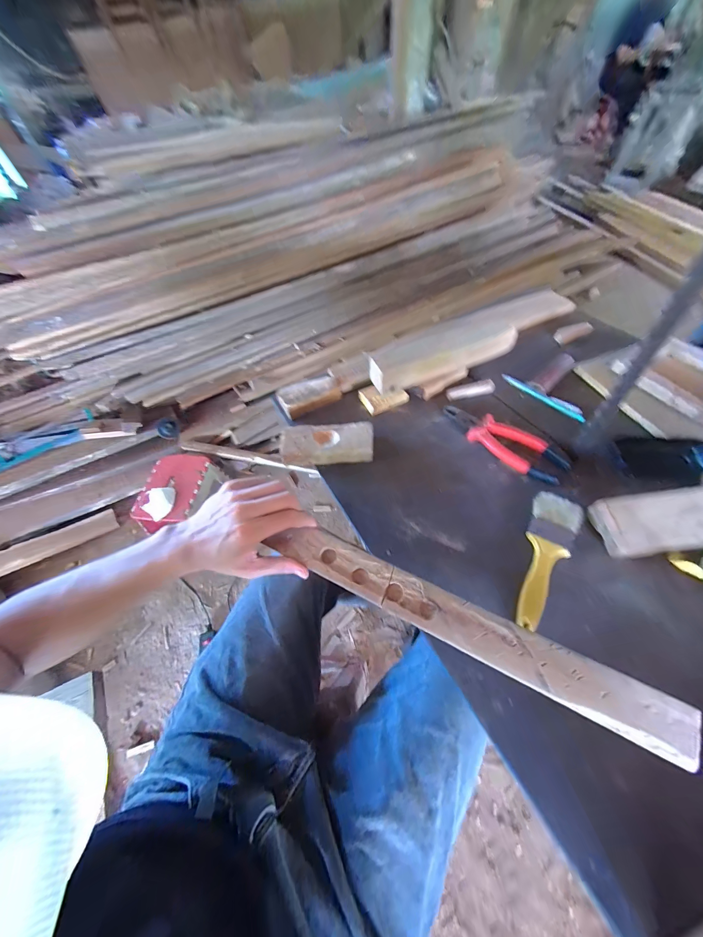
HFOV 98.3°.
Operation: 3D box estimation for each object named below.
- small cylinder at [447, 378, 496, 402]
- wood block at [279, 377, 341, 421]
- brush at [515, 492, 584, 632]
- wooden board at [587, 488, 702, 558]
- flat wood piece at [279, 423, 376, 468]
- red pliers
[{"bbox_3d":[0.200,-0.131,0.511,0.080,0.015,0.021,-13,56,-5],"label":"small cylinder"},{"bbox_3d":[-0.074,-0.127,0.528,0.101,0.030,0.051,-26,58,-13],"label":"wood block"},{"bbox_3d":[0.223,0.102,0.351,0.051,0.012,0.168,25,61,20],"label":"brush"},{"bbox_3d":[0.418,0.047,0.322,0.266,0.030,0.062,-11,54,14],"label":"wooden board"},{"bbox_3d":[-0.036,-0.038,0.461,0.134,0.028,0.061,-4,55,2],"label":"flat wood piece"},{"bbox_3d":[0.217,-0.046,0.446,0.055,0.020,0.186,-38,61,-20],"label":"red pliers"}]

